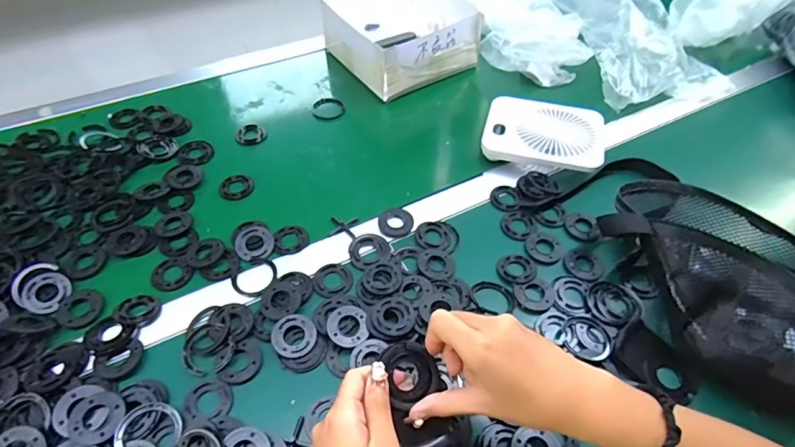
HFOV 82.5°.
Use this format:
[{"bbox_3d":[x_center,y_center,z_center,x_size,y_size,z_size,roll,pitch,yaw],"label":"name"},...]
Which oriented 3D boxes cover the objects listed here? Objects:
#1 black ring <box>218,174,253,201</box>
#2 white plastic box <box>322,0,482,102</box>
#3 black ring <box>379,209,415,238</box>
[{"bbox_3d":[-0.214,-0.050,0.605,0.044,0.004,0.045,1,50,-2],"label":"black ring"},{"bbox_3d":[0.015,-0.339,0.801,0.242,0.092,0.219,-28,56,-23],"label":"white plastic box"},{"bbox_3d":[-0.001,-0.002,0.566,0.044,0.006,0.039,-10,51,-11],"label":"black ring"}]

